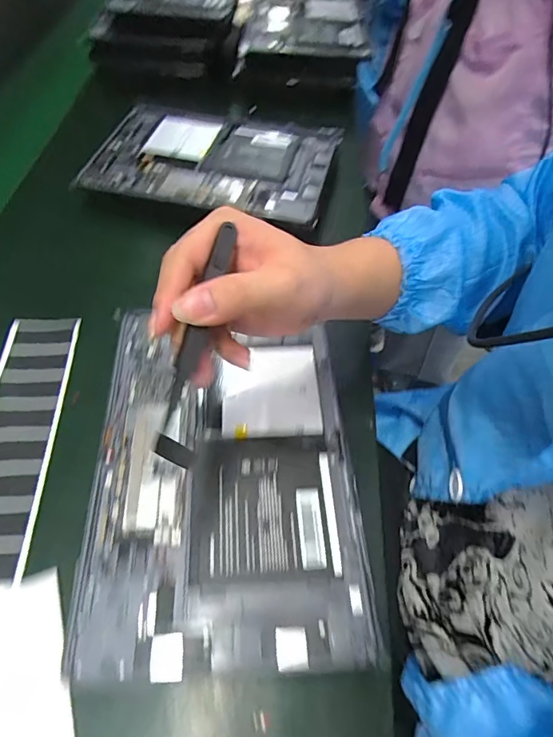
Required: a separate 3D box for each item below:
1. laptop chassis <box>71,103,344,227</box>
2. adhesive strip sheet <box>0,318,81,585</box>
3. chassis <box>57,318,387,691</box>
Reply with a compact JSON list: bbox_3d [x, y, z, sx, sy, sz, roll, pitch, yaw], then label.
[{"bbox_3d":[-0.075,-0.237,0.516,0.266,0.015,0.176,11,57,8],"label":"laptop chassis"},{"bbox_3d":[-0.198,0.046,0.348,0.059,0.005,0.213,-1,55,-4],"label":"adhesive strip sheet"},{"bbox_3d":[-0.037,0.065,0.308,0.169,0.013,0.230,-3,57,-2],"label":"chassis"}]

